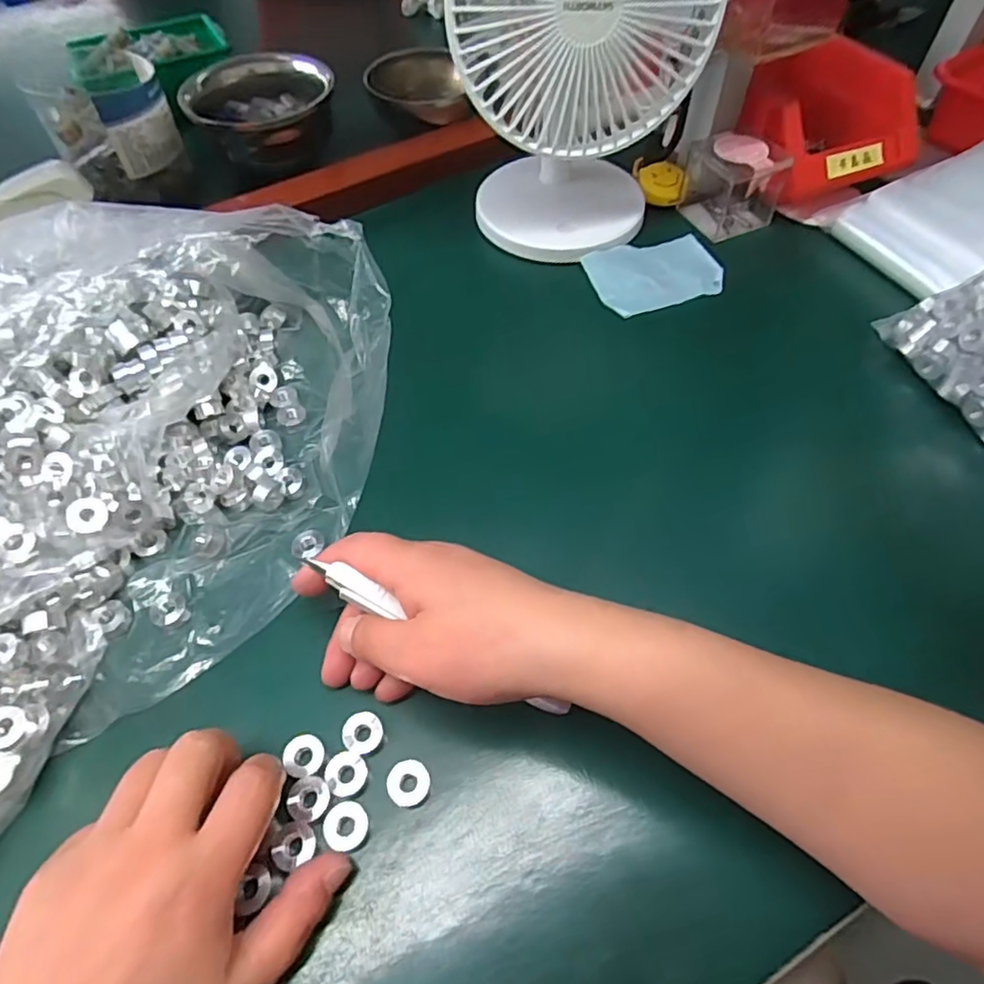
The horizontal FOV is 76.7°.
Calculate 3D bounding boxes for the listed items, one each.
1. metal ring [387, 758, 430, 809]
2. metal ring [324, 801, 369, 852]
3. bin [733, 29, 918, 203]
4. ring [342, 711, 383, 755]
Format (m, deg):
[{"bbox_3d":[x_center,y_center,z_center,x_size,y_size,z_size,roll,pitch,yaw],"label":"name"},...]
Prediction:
[{"bbox_3d":[-0.036,0.127,0.270,0.018,0.005,0.018,0,56,0],"label":"metal ring"},{"bbox_3d":[-0.061,0.139,0.260,0.018,0.004,0.017,0,56,0],"label":"metal ring"},{"bbox_3d":[0.261,-0.287,0.490,0.121,0.070,0.094,-19,58,-12],"label":"bin"},{"bbox_3d":[-0.059,0.108,0.280,0.017,0.004,0.017,0,56,0],"label":"ring"}]

